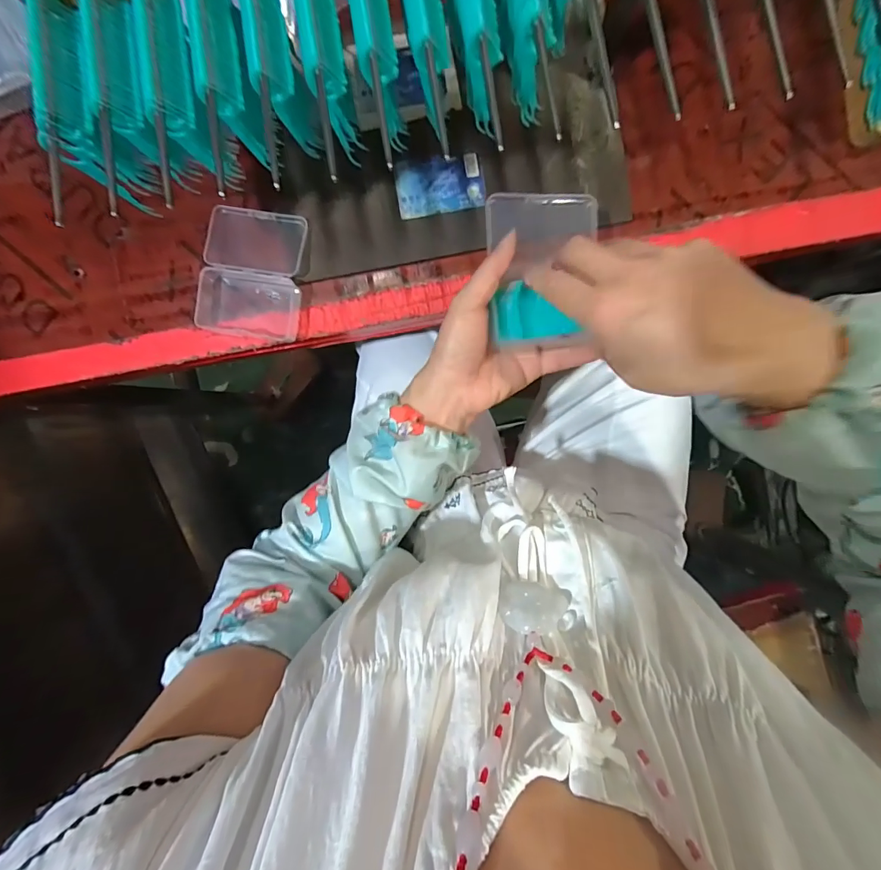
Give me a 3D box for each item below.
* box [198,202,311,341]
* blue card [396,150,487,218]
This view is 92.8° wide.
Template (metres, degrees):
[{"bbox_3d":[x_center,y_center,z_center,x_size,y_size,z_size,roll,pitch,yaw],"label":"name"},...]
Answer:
[{"bbox_3d":[-0.162,-0.140,0.363,0.083,0.018,0.107,8,94,1],"label":"box"},{"bbox_3d":[0.000,-0.217,0.363,0.074,0.004,0.047,-9,94,2],"label":"blue card"}]

